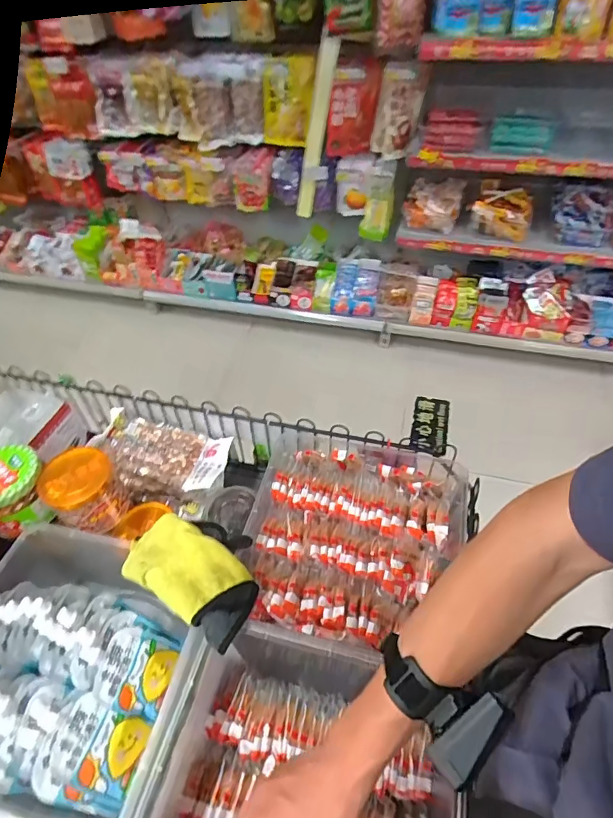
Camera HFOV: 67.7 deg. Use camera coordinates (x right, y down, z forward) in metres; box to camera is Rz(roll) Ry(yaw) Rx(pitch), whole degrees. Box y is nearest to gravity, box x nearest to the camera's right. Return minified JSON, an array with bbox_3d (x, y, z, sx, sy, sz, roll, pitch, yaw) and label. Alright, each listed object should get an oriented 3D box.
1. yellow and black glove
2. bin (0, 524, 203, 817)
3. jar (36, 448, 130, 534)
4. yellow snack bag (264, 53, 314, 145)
[{"bbox_3d":[-0.140,0.198,0.582,0.179,0.033,0.115,26,54,24],"label":"yellow and black glove"},{"bbox_3d":[-0.296,0.318,0.571,0.319,0.128,0.287,9,49,11],"label":"bin"},{"bbox_3d":[-0.326,0.124,0.674,0.085,0.103,0.091,-1,48,2],"label":"jar"},{"bbox_3d":[-0.062,-0.941,1.418,0.145,0.258,0.034,10,64,-1],"label":"yellow snack bag"}]

